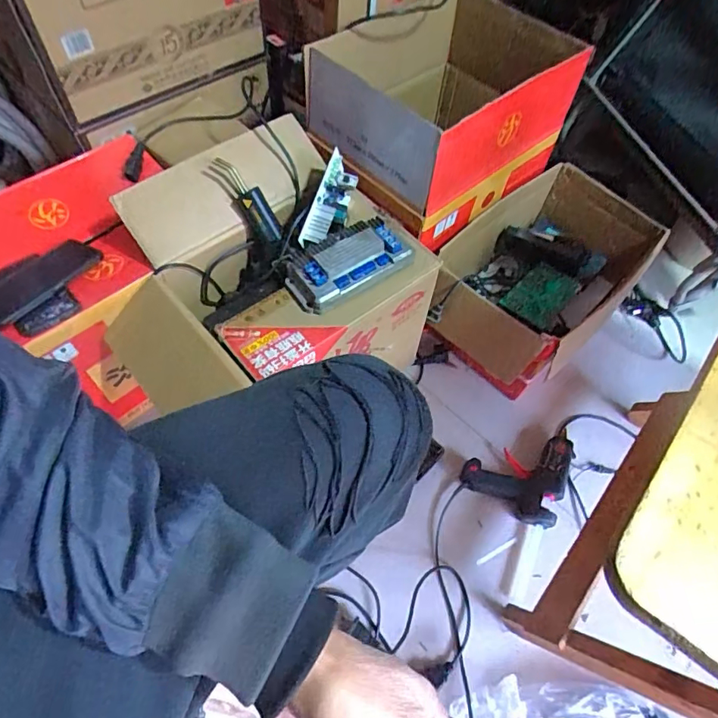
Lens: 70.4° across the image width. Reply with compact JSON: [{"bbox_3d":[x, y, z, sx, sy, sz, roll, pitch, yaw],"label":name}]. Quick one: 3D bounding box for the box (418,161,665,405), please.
[{"bbox_3d":[0.357,-0.164,0.980,0.261,0.207,0.506,40,64,19],"label":"box"}]

